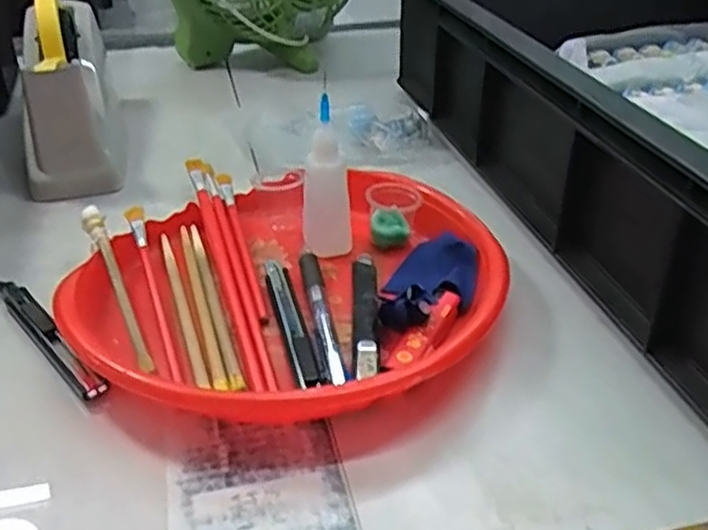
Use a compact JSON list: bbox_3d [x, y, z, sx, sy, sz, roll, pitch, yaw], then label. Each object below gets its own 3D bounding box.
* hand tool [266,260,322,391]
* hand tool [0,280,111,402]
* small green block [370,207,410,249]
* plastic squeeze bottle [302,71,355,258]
[{"bbox_3d":[-0.036,0.033,0.423,0.014,0.010,0.120,-8,34,-13],"label":"hand tool"},{"bbox_3d":[-0.179,0.039,0.428,0.017,0.011,0.138,-24,40,-32],"label":"hand tool"},{"bbox_3d":[0.024,-0.025,0.503,0.026,0.019,0.026,1,33,1],"label":"small green block"},{"bbox_3d":[-0.017,-0.056,0.473,0.032,0.099,0.027,-2,33,-3],"label":"plastic squeeze bottle"}]

